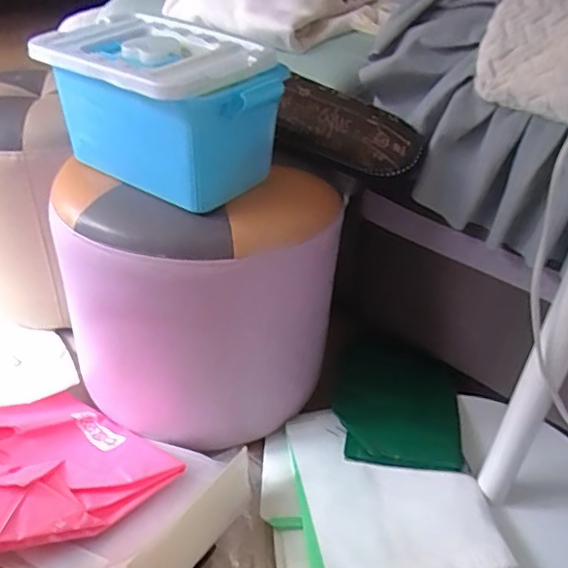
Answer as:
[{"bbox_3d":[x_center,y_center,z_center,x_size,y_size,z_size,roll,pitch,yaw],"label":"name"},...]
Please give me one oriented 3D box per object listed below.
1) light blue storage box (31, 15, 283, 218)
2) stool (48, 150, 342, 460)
[{"bbox_3d":[-0.140,-0.189,0.643,0.263,0.157,0.152,26,45,29],"label":"light blue storage box"},{"bbox_3d":[-0.117,0.015,0.748,0.292,0.311,0.277,-26,45,-30],"label":"stool"}]

